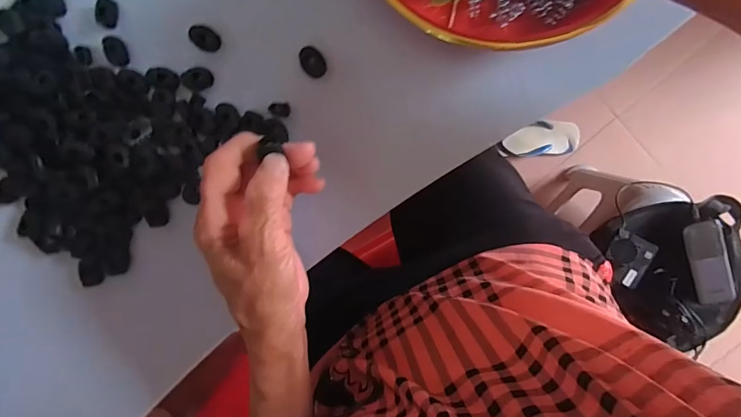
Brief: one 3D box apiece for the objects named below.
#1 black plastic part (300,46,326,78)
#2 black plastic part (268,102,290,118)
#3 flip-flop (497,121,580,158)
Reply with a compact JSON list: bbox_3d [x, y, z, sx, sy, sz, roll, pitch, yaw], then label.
[{"bbox_3d":[-0.042,-0.107,0.295,0.017,0.006,0.021,-32,90,5],"label":"black plastic part"},{"bbox_3d":[-0.068,-0.073,0.300,0.015,0.004,0.010,3,93,4],"label":"black plastic part"},{"bbox_3d":[0.395,-0.162,0.953,0.202,0.023,0.079,-10,92,-9],"label":"flip-flop"}]

